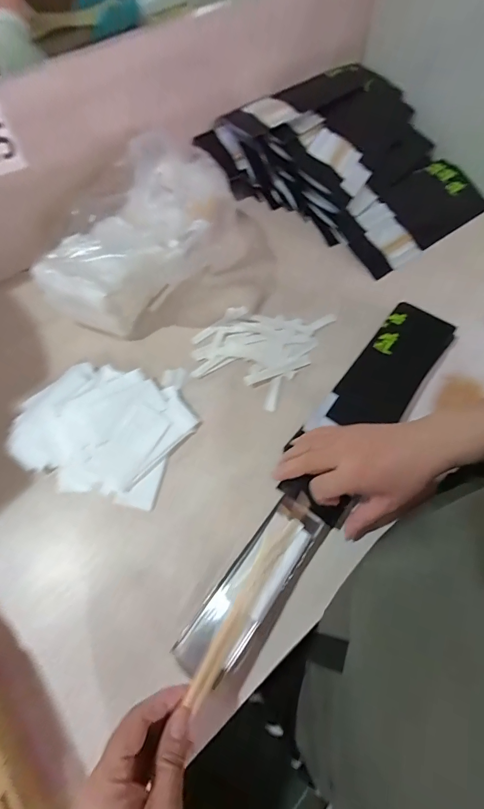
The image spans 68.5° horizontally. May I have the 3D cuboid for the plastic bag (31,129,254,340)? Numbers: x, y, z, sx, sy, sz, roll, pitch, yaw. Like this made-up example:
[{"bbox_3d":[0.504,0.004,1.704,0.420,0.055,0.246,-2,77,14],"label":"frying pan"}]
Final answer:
[{"bbox_3d":[-0.138,-0.225,0.484,0.263,0.131,0.147,-37,70,-16],"label":"plastic bag"}]

